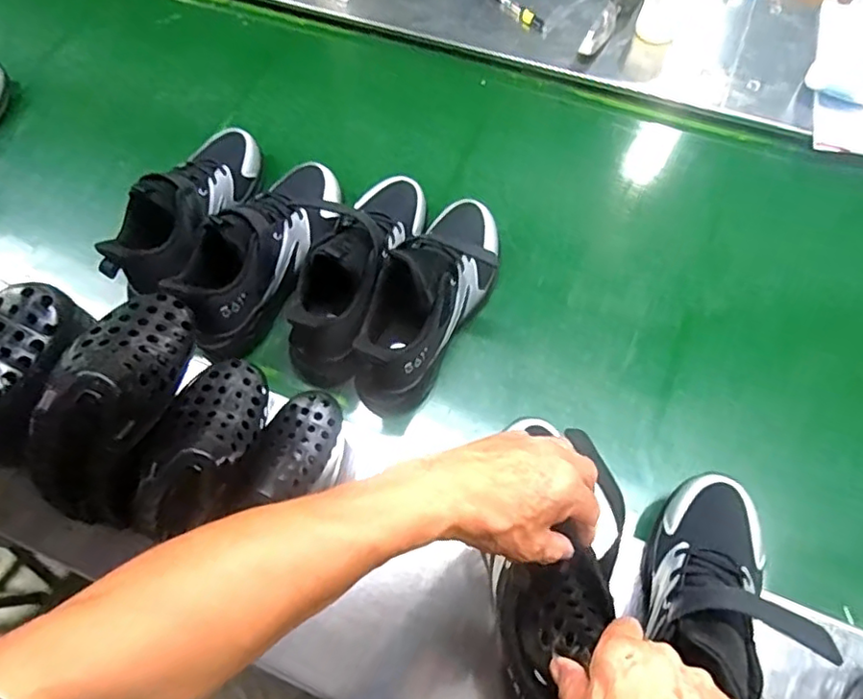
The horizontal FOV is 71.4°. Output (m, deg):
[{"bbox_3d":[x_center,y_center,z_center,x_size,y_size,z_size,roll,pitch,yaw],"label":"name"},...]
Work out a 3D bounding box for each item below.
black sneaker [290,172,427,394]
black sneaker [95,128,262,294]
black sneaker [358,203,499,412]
[{"bbox_3d":[-0.084,-0.094,0.676,0.092,0.126,0.262,14,68,9],"label":"black sneaker"},{"bbox_3d":[-0.271,-0.176,0.692,0.096,0.077,0.262,18,54,11],"label":"black sneaker"},{"bbox_3d":[0.001,-0.062,0.652,0.086,0.121,0.259,24,70,13],"label":"black sneaker"}]

